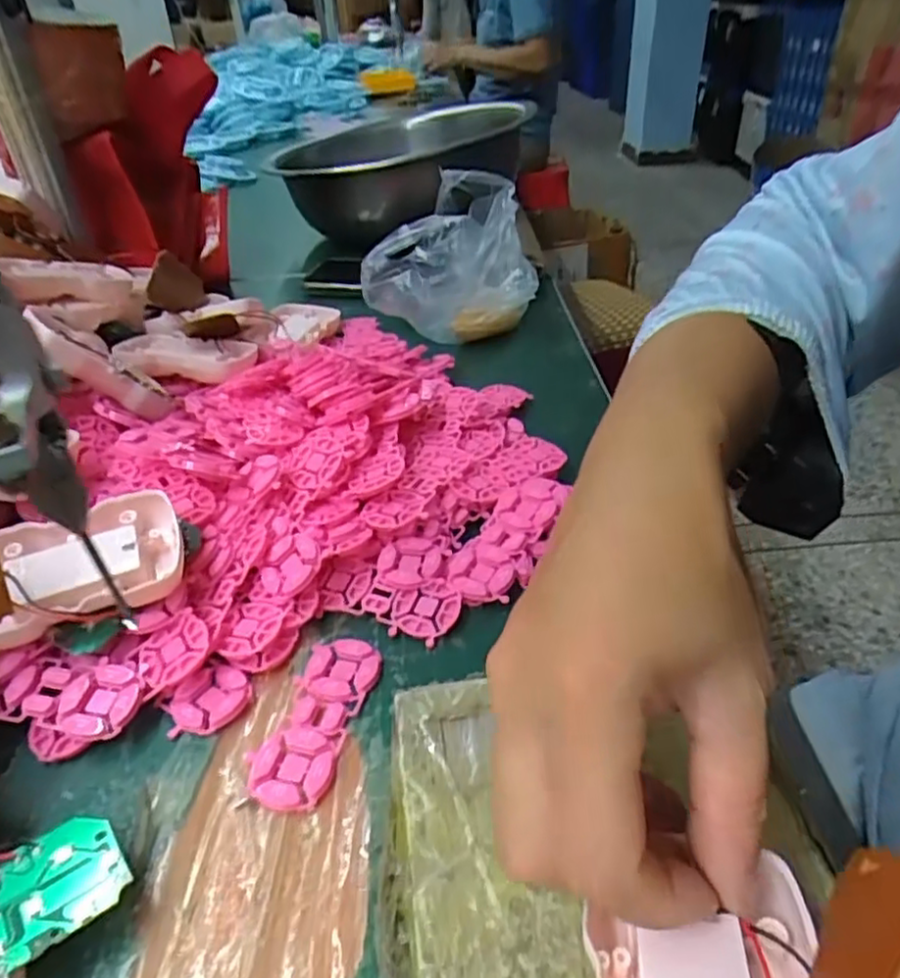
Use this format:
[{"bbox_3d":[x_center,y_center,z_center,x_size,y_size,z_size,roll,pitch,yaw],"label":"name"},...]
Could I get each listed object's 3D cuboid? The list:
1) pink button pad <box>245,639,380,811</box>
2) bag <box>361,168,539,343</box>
[{"bbox_3d":[-0.053,0.091,0.270,0.033,0.005,0.073,7,37,17],"label":"pink button pad"},{"bbox_3d":[0.002,-0.191,0.563,0.135,0.089,0.155,0,36,4],"label":"bag"}]

